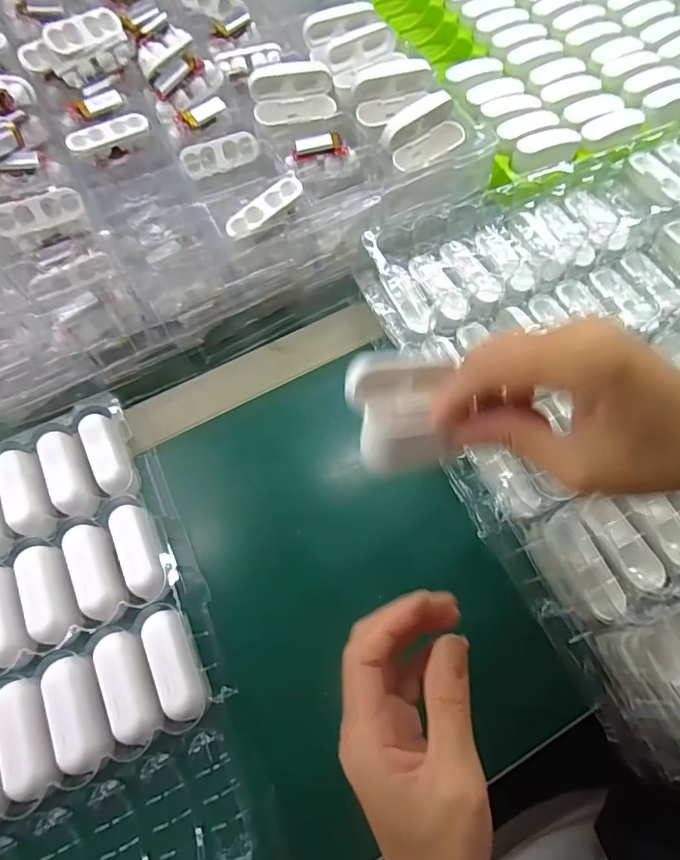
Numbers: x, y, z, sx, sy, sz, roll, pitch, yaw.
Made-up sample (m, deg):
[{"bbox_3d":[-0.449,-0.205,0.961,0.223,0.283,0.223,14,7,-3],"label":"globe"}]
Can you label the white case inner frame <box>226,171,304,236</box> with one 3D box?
[{"bbox_3d":[-0.053,-0.160,0.349,0.065,0.009,0.019,-40,72,-15],"label":"white case inner frame"}]

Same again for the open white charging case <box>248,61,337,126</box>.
[{"bbox_3d":[-0.037,-0.265,0.384,0.065,0.026,0.040,-10,67,-4],"label":"open white charging case"}]

